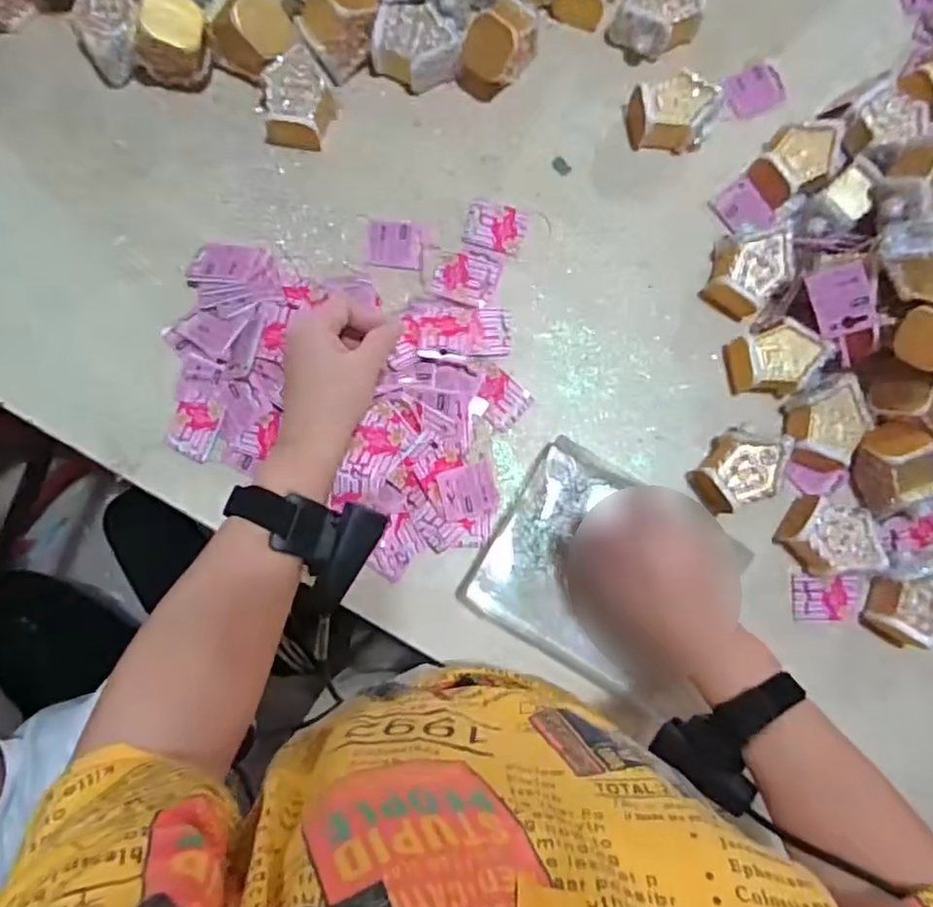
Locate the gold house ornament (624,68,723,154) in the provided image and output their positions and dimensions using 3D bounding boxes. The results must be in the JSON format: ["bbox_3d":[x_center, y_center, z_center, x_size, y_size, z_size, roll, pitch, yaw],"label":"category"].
[{"bbox_3d":[0.206,-0.335,0.646,0.086,0.045,0.064,-11,85,-3],"label":"gold house ornament"}]

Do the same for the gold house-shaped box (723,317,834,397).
[{"bbox_3d":[0.295,-0.090,0.626,0.079,0.048,0.063,-7,85,-2],"label":"gold house-shaped box"}]

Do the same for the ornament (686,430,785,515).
[{"bbox_3d":[0.255,0.015,0.610,0.079,0.052,0.068,-30,86,-4],"label":"ornament"}]

